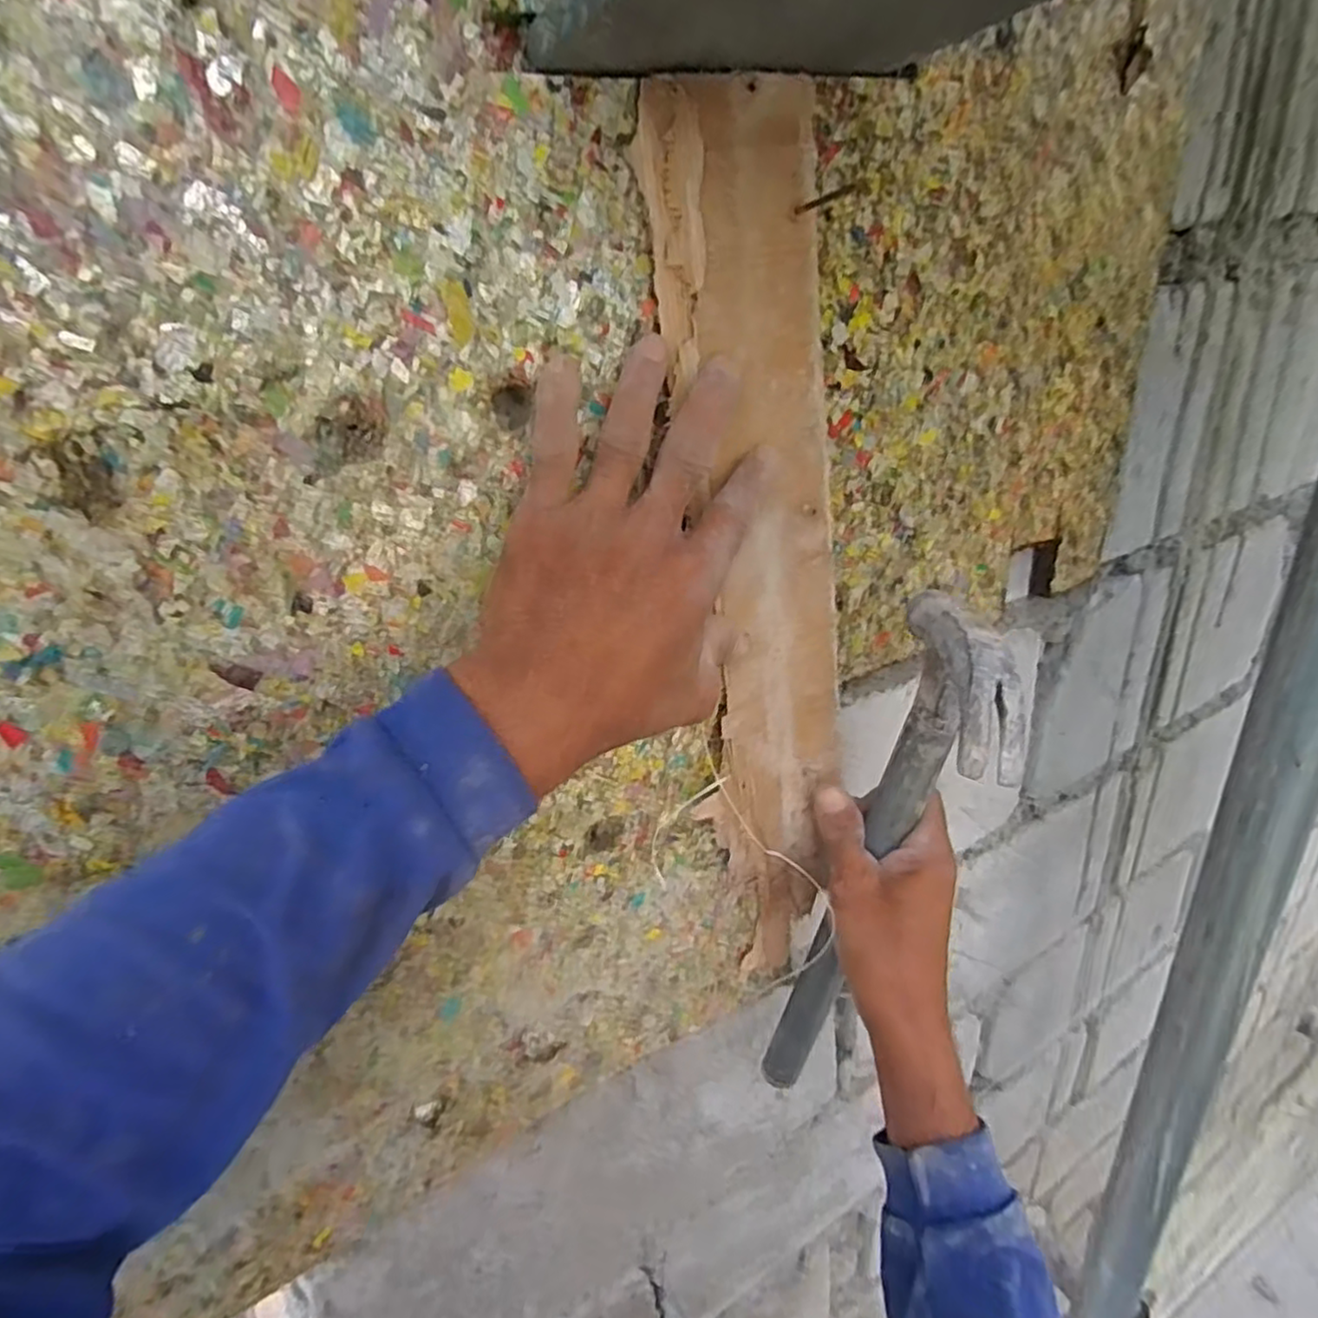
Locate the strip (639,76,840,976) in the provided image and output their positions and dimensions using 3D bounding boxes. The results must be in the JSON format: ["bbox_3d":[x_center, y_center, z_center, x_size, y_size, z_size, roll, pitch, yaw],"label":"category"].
[{"bbox_3d":[0.056,-0.021,0.355,0.085,0.439,0.012,-19,25,-25],"label":"strip"}]

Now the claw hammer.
[{"bbox_3d":[0.122,0.134,0.411,0.034,0.337,0.115,15,29,4],"label":"claw hammer"}]

